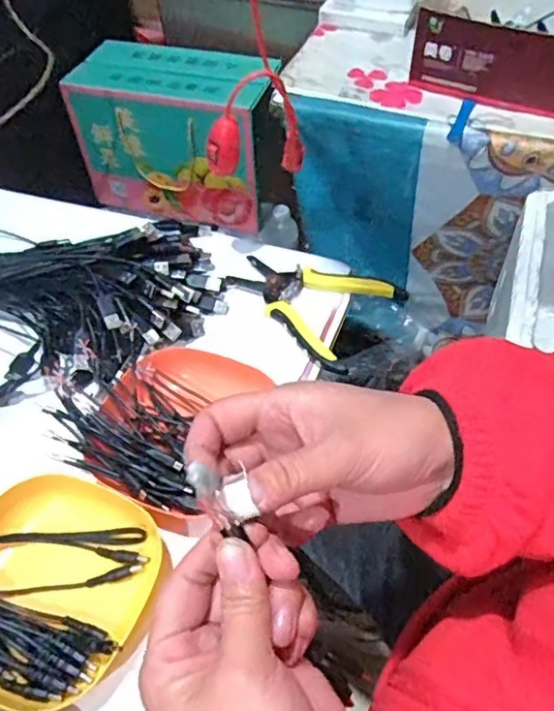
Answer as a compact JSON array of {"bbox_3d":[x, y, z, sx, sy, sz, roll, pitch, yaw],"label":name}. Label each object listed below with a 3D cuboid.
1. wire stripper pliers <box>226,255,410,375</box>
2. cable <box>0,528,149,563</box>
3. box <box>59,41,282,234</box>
[{"bbox_3d":[0.026,-0.055,0.560,0.154,0.018,0.108,31,60,23],"label":"wire stripper pliers"},{"bbox_3d":[-0.153,0.131,0.422,0.122,0.016,0.022,2,53,4],"label":"cable"},{"bbox_3d":[-0.180,-0.381,1.038,0.316,0.242,0.159,8,53,9],"label":"box"}]

